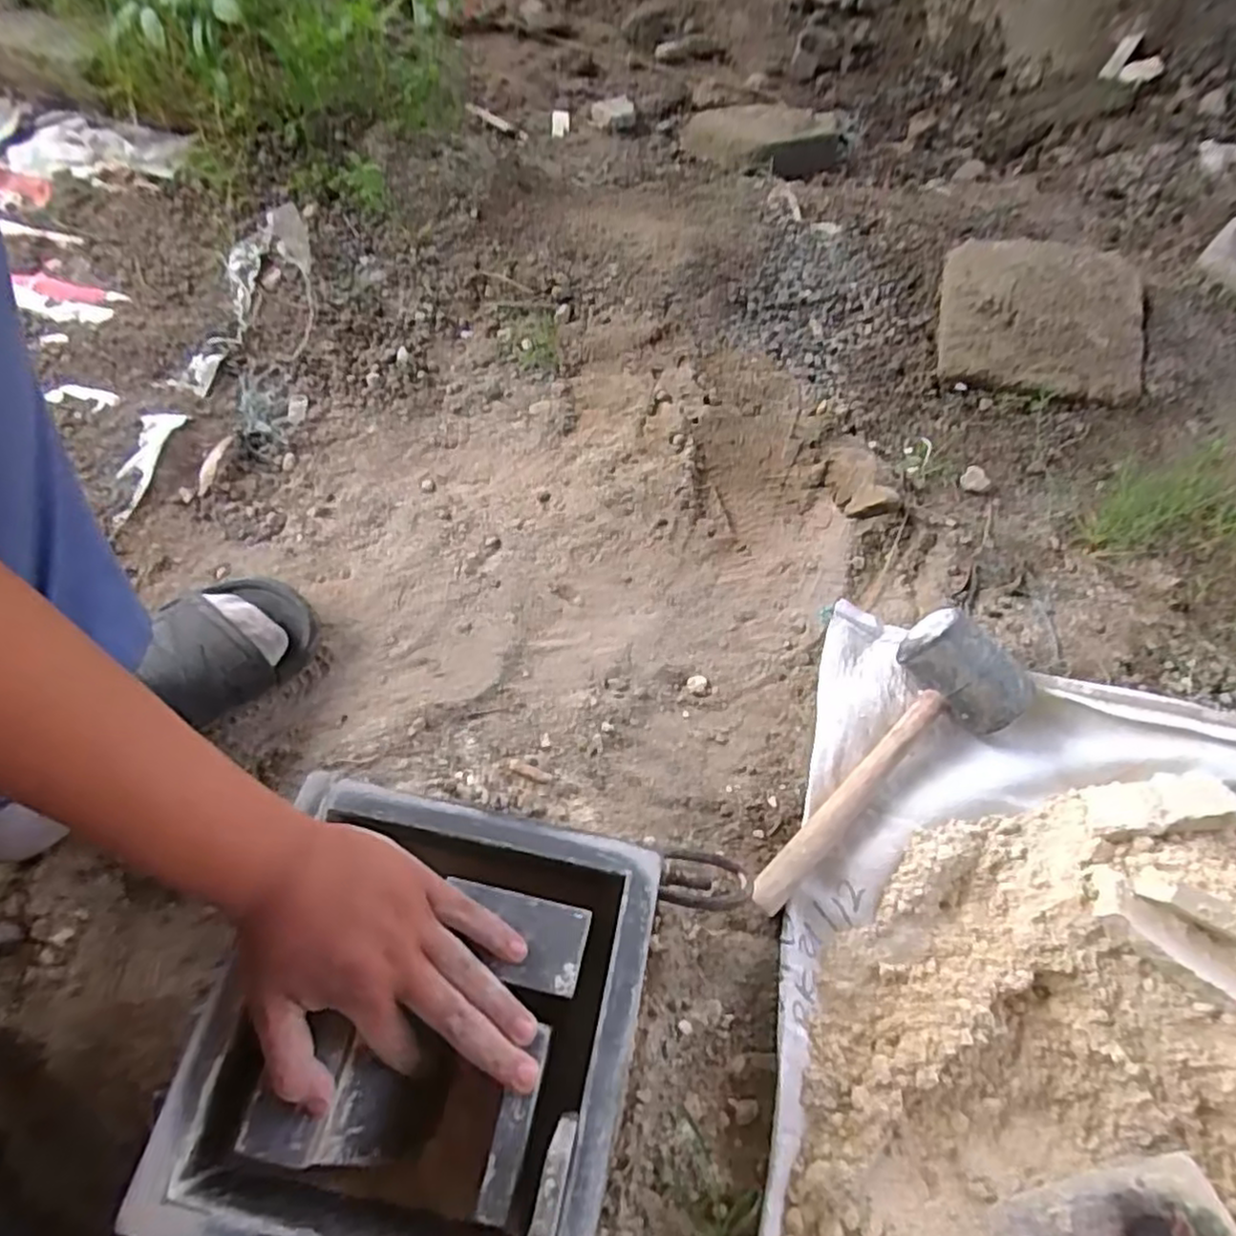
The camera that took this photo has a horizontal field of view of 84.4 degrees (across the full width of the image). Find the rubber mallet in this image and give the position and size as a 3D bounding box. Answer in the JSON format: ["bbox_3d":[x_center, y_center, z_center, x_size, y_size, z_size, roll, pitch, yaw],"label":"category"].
[{"bbox_3d":[0.208,0.123,0.541,0.104,0.077,0.284,41,72,18],"label":"rubber mallet"}]

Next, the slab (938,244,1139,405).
[{"bbox_3d":[0.461,-0.335,0.751,0.204,0.048,0.210,13,66,2],"label":"slab"}]

